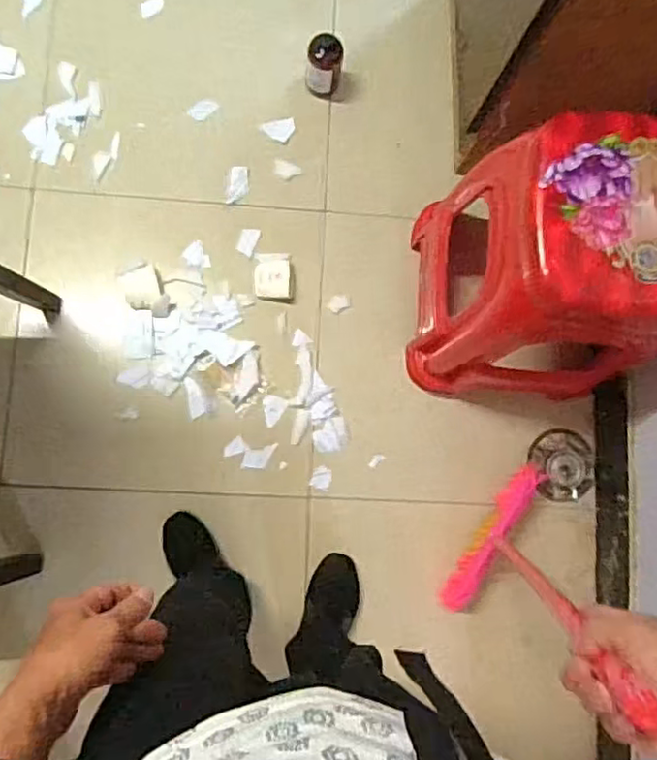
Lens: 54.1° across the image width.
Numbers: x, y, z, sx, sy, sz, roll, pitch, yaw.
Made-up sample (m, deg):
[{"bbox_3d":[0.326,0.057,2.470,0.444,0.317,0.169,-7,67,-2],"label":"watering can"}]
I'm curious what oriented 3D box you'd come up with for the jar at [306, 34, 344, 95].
[{"bbox_3d":[-0.008,-0.641,1.307,0.069,0.127,0.064,1,85,-6],"label":"jar"}]

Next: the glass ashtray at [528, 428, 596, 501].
[{"bbox_3d":[0.485,0.174,1.324,0.127,0.024,0.144,-4,75,-6],"label":"glass ashtray"}]

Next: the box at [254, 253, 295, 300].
[{"bbox_3d":[-0.108,-0.210,1.292,0.079,0.012,0.095,-3,85,-6],"label":"box"}]

